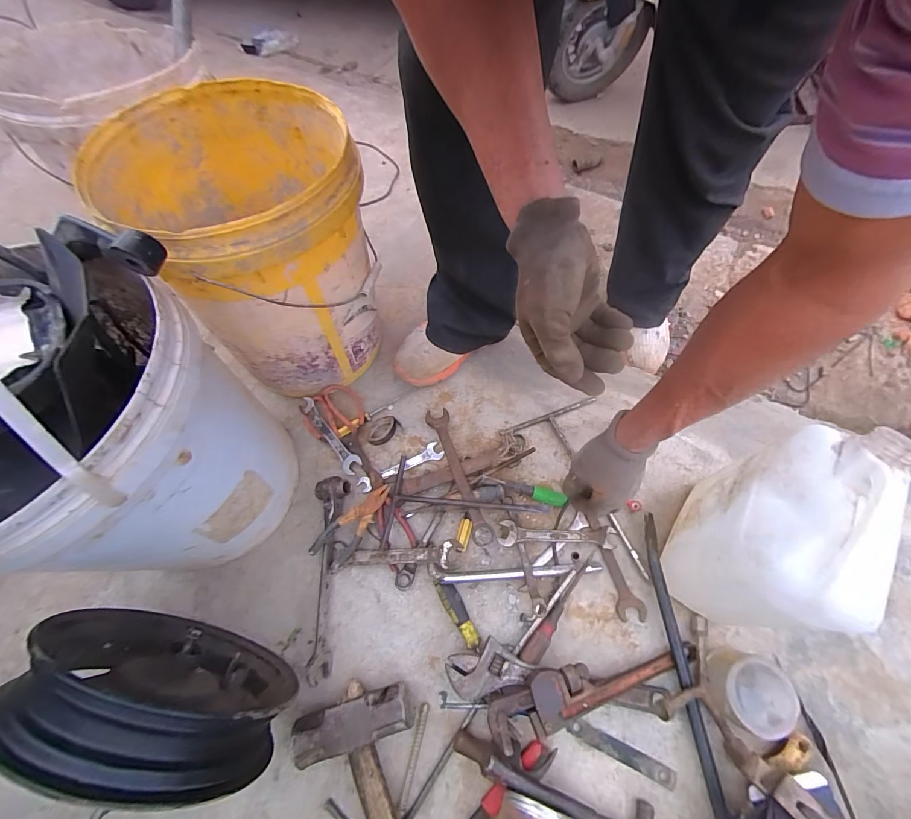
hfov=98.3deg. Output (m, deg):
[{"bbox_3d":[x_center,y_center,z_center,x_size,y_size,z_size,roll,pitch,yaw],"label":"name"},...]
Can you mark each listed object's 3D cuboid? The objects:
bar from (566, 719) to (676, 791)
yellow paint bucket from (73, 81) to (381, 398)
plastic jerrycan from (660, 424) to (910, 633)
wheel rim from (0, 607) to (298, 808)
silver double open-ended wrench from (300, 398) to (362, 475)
[{"bbox_3d":[0.208,0.432,0.497,0.130,0.006,0.020,22,67,13],"label":"bar"},{"bbox_3d":[-0.267,-0.233,0.611,0.286,0.346,0.298,-1,68,2],"label":"yellow paint bucket"},{"bbox_3d":[0.356,0.142,0.461,0.113,0.247,0.208,29,72,12],"label":"plastic jerrycan"},{"bbox_3d":[-0.313,0.305,0.434,0.255,0.264,0.078,20,70,9],"label":"wheel rim"},{"bbox_3d":[-0.220,0.043,0.677,0.032,0.009,0.155,-41,78,-7],"label":"silver double open-ended wrench"}]

